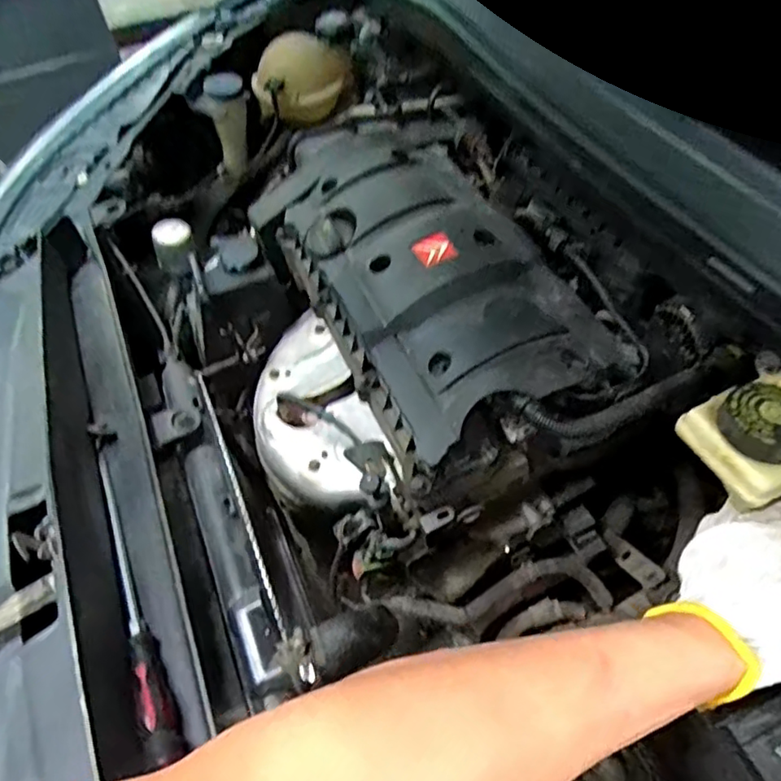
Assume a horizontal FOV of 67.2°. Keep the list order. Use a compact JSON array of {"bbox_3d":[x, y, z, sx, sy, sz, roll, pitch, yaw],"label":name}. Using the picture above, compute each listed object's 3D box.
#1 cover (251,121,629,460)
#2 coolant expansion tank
[{"bbox_3d":[0.027,-0.131,0.624,0.223,0.082,0.448,-25,56,-15],"label":"cover"},{"bbox_3d":[-0.145,-0.493,0.927,0.142,0.105,0.099,-27,57,-16],"label":"coolant expansion tank"}]

